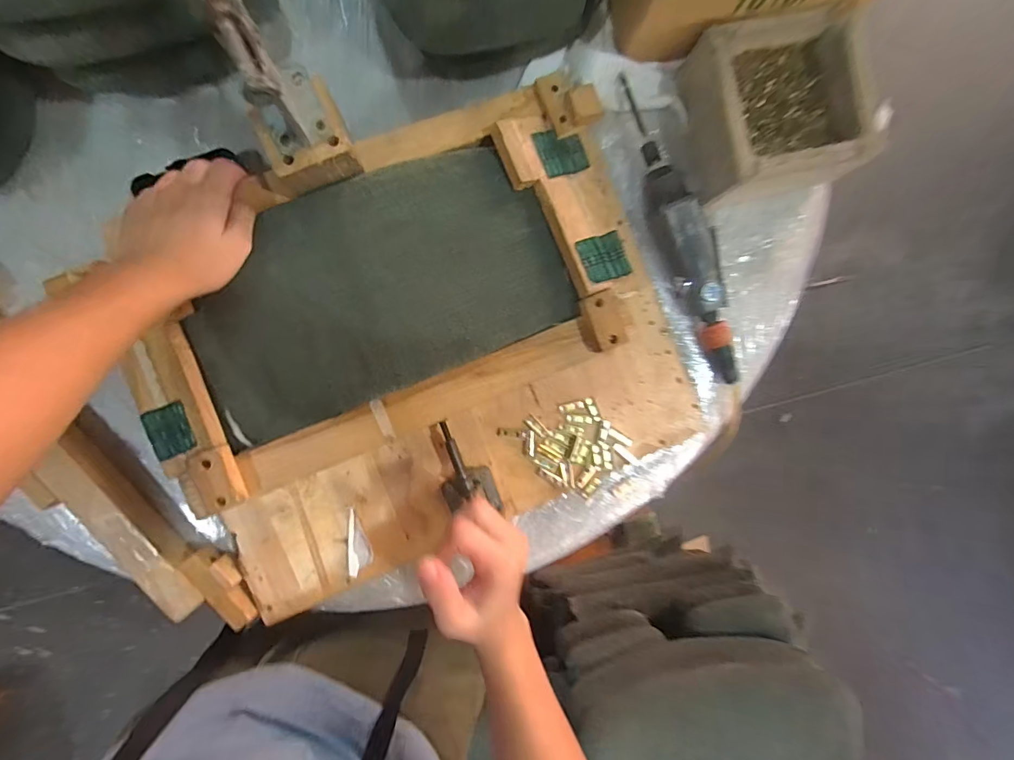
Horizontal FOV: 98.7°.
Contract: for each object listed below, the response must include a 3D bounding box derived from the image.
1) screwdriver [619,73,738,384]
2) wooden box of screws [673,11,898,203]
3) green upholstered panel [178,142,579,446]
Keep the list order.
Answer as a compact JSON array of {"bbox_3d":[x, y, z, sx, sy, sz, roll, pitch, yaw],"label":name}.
[{"bbox_3d":[0.203,-0.166,0.499,0.052,0.040,0.351,-28,93,-4],"label":"screwdriver"},{"bbox_3d":[0.297,-0.298,0.490,0.166,0.079,0.162,-12,92,-5],"label":"wooden box of screws"},{"bbox_3d":[-0.126,-0.092,0.427,0.355,0.022,0.196,-22,92,-4],"label":"green upholstered panel"}]

